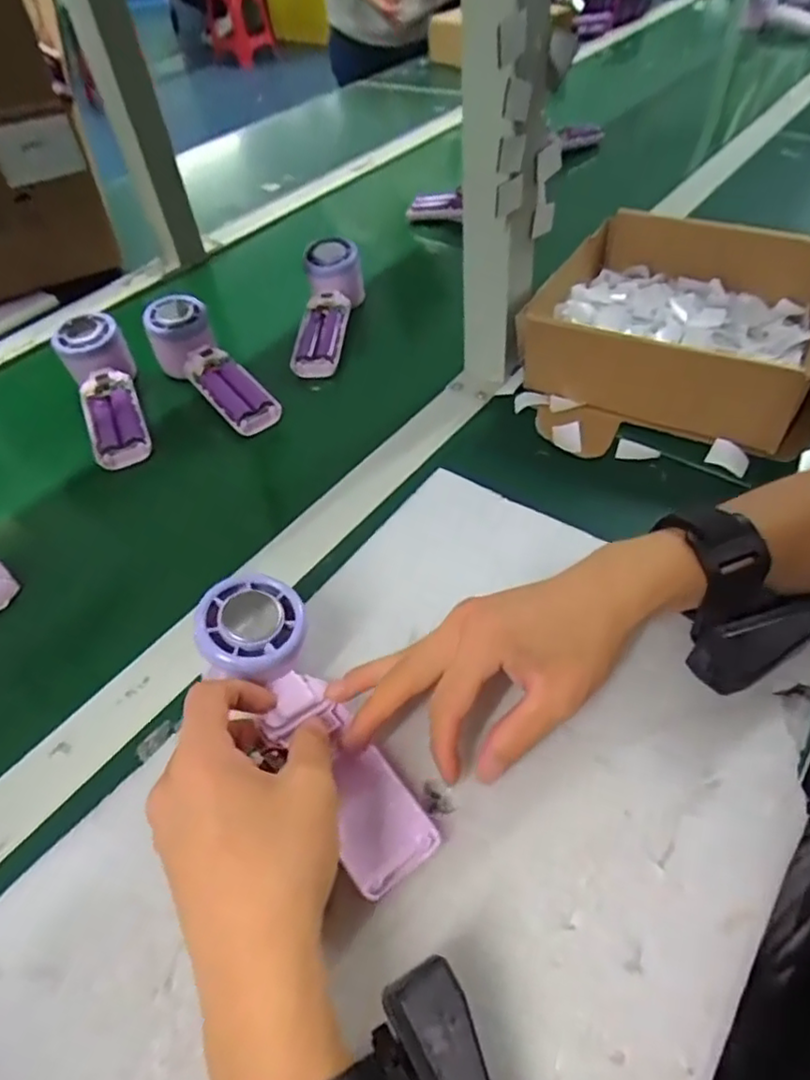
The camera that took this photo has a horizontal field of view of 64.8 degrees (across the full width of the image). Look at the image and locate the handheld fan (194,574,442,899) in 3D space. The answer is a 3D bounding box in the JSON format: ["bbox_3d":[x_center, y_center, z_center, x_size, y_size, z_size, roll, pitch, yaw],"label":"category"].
[{"bbox_3d":[-0.048,0.089,0.320,0.053,0.026,0.166,-32,75,-22],"label":"handheld fan"}]

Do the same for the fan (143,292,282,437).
[{"bbox_3d":[-0.173,-0.151,0.572,0.052,0.042,0.163,-35,71,-24],"label":"fan"}]

